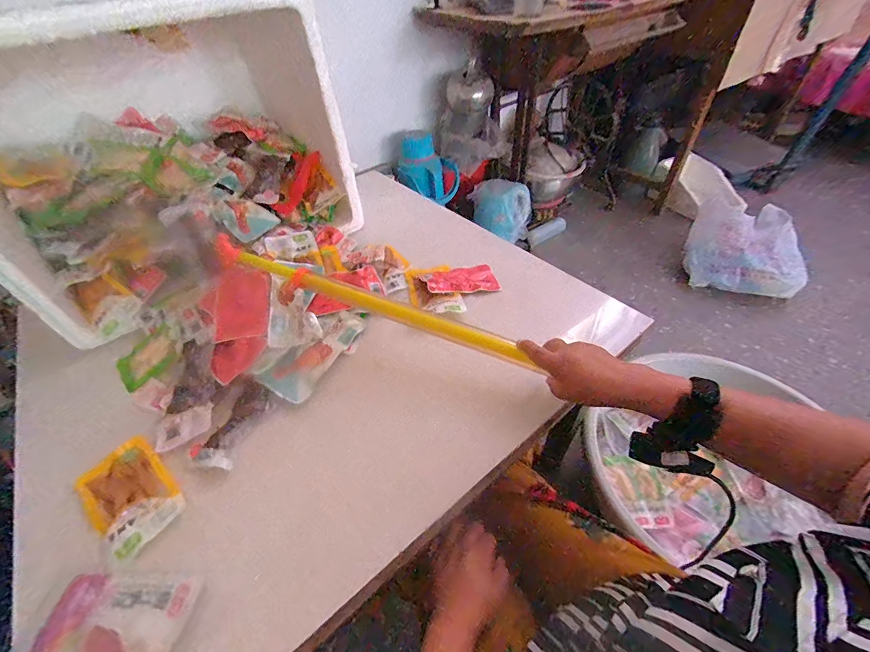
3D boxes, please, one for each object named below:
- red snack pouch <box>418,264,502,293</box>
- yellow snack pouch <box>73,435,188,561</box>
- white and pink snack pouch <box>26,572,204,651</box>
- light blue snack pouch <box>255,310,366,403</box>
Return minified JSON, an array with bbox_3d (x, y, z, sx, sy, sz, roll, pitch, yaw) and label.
[{"bbox_3d":[0.044,-0.083,0.639,0.132,0.015,0.058,-3,56,-16],"label":"red snack pouch"},{"bbox_3d":[-0.345,0.188,0.417,0.133,0.007,0.077,30,55,28],"label":"yellow snack pouch"},{"bbox_3d":[-0.296,0.272,0.336,0.137,0.006,0.079,-1,47,3],"label":"white and pink snack pouch"},{"bbox_3d":[-0.167,0.035,0.539,0.066,0.007,0.164,35,56,8],"label":"light blue snack pouch"}]

